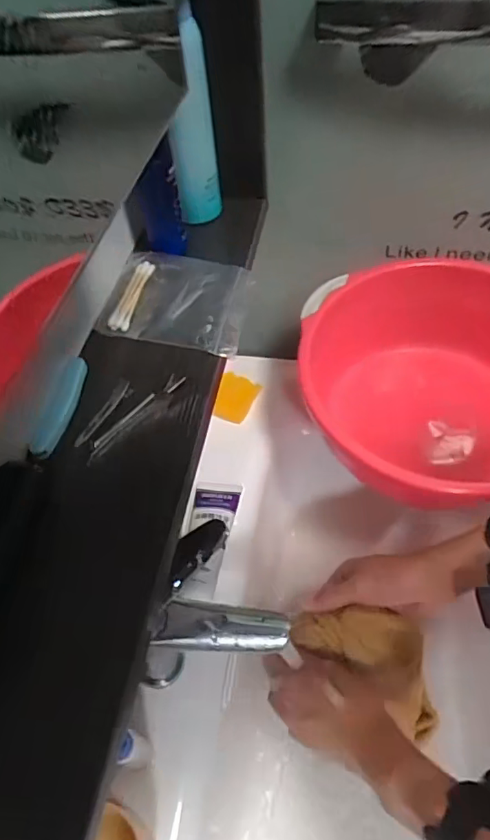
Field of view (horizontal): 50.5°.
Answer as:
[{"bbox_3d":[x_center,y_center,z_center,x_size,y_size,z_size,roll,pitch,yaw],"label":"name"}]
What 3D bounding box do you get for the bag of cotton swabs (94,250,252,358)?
[{"bbox_3d":[-0.054,-0.095,0.405,0.108,0.018,0.096,7,53,10],"label":"bag of cotton swabs"}]

